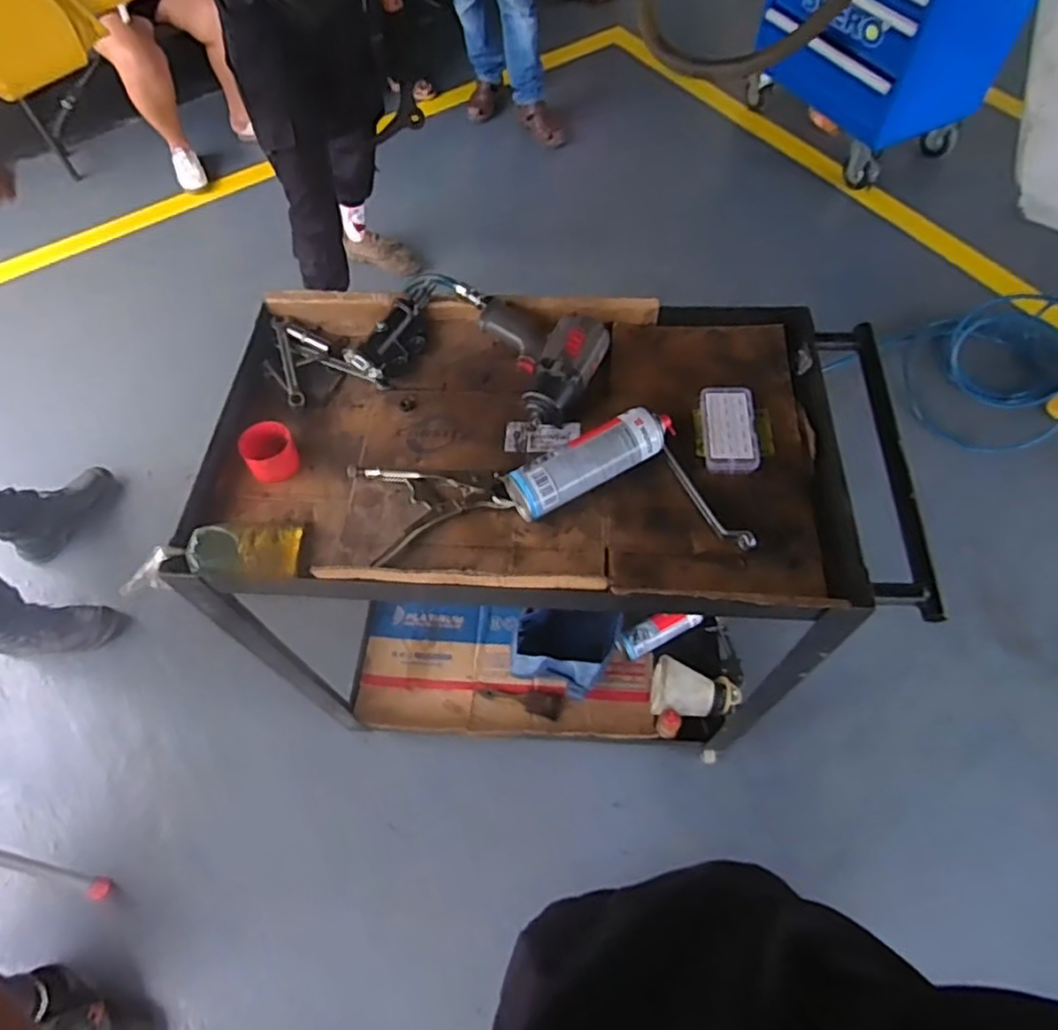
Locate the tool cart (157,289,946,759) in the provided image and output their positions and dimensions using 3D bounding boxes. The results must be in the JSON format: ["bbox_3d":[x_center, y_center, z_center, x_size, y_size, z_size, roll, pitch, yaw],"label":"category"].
[{"bbox_3d":[0.046,0.089,1.200,0.916,0.827,0.477,3,61,4],"label":"tool cart"}]

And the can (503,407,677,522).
[{"bbox_3d":[0.083,-0.065,0.818,0.220,0.066,0.063,-26,63,-12],"label":"can"}]

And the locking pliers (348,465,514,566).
[{"bbox_3d":[-0.119,-0.020,0.828,0.181,0.022,0.134,-15,61,-6],"label":"locking pliers"}]

